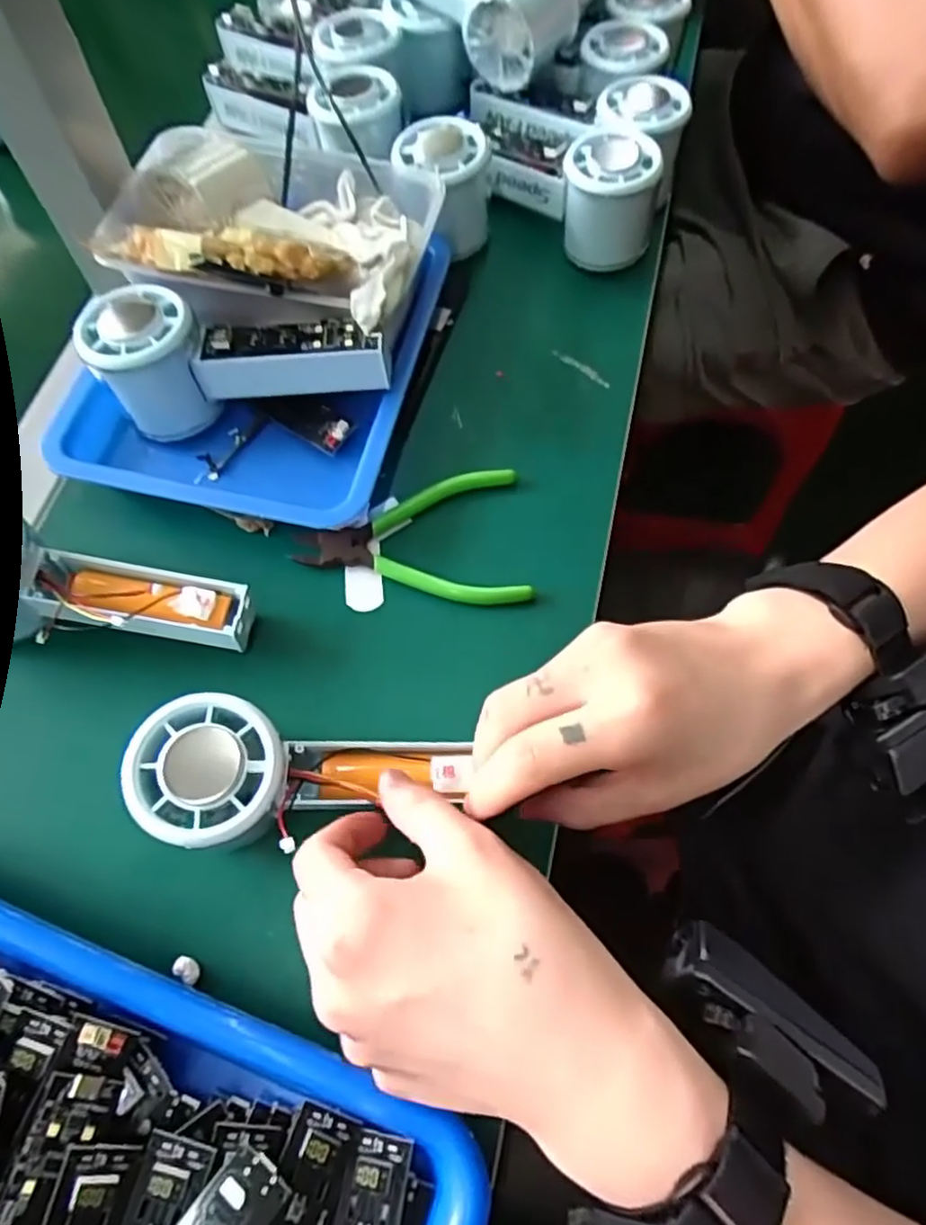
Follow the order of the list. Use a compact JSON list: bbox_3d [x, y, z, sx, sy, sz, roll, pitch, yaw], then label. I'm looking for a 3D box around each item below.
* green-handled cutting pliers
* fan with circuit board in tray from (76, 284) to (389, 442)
[{"bbox_3d":[-0.027,-0.035,0.360,0.118,0.012,0.075,-8,67,-4],"label":"green-handled cutting pliers"},{"bbox_3d":[-0.117,-0.135,0.370,0.144,0.067,0.052,-7,67,-4],"label":"fan with circuit board in tray"}]

